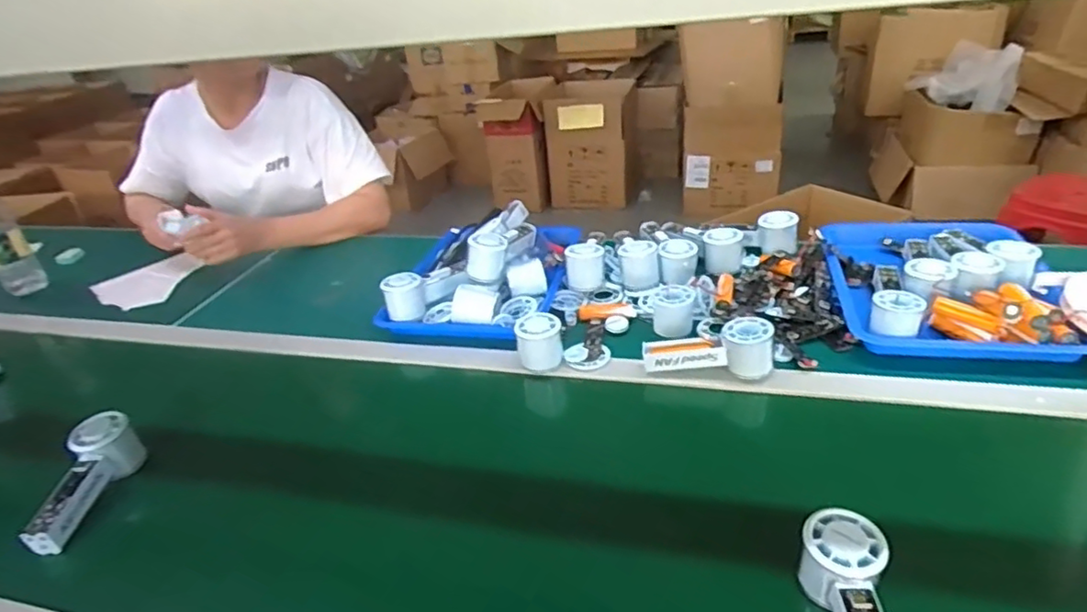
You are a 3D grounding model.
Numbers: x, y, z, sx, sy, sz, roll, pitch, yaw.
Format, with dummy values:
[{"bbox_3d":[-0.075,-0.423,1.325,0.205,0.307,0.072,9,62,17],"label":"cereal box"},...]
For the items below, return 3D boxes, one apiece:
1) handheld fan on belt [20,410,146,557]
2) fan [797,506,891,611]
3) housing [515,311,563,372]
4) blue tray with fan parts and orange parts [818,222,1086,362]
[{"bbox_3d":[-0.491,0.187,0.670,0.048,0.068,0.150,2,53,14],"label":"handheld fan on belt"},{"bbox_3d":[0.222,0.225,0.449,0.055,0.057,0.151,1,31,13],"label":"fan"},{"bbox_3d":[-0.005,0.045,0.804,0.057,0.058,0.047,-6,30,1],"label":"housing"},{"bbox_3d":[0.520,-0.045,0.835,0.251,0.068,0.316,2,31,14],"label":"blue tray with fan parts and orange parts"}]

